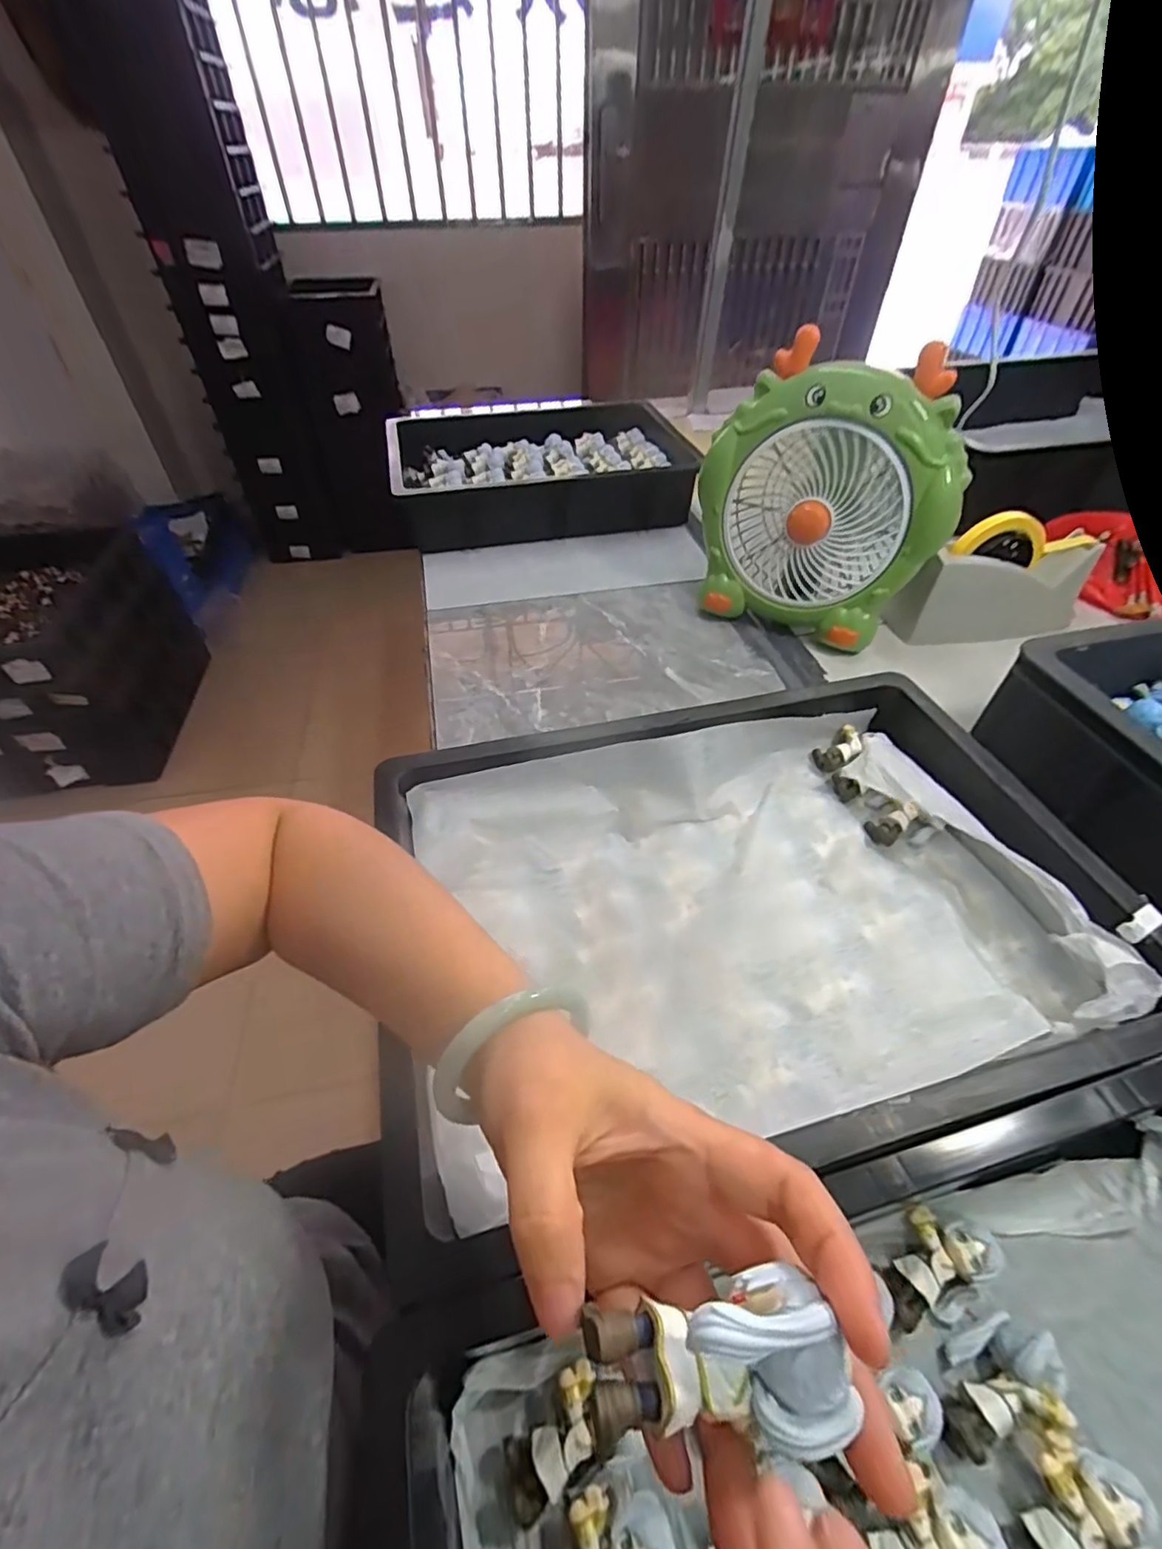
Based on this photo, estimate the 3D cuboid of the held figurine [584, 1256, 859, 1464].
[{"bbox_3d":[0.032,0.132,0.132,0.058,0.025,0.029,0,49,2],"label":"held figurine"}]

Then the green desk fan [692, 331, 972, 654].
[{"bbox_3d":[0.262,-0.289,0.641,0.245,0.279,0.120,25,52,22],"label":"green desk fan"}]

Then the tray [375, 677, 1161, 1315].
[{"bbox_3d":[0.108,0.081,0.395,0.465,0.065,0.304,-12,50,-8],"label":"tray"}]

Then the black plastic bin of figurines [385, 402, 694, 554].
[{"bbox_3d":[-0.063,-0.484,0.932,0.453,0.098,0.320,-3,47,-2],"label":"black plastic bin of figurines"}]

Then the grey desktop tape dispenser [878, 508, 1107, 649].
[{"bbox_3d":[0.462,-0.217,0.662,0.217,0.118,0.052,-7,47,-6],"label":"grey desktop tape dispenser"}]

